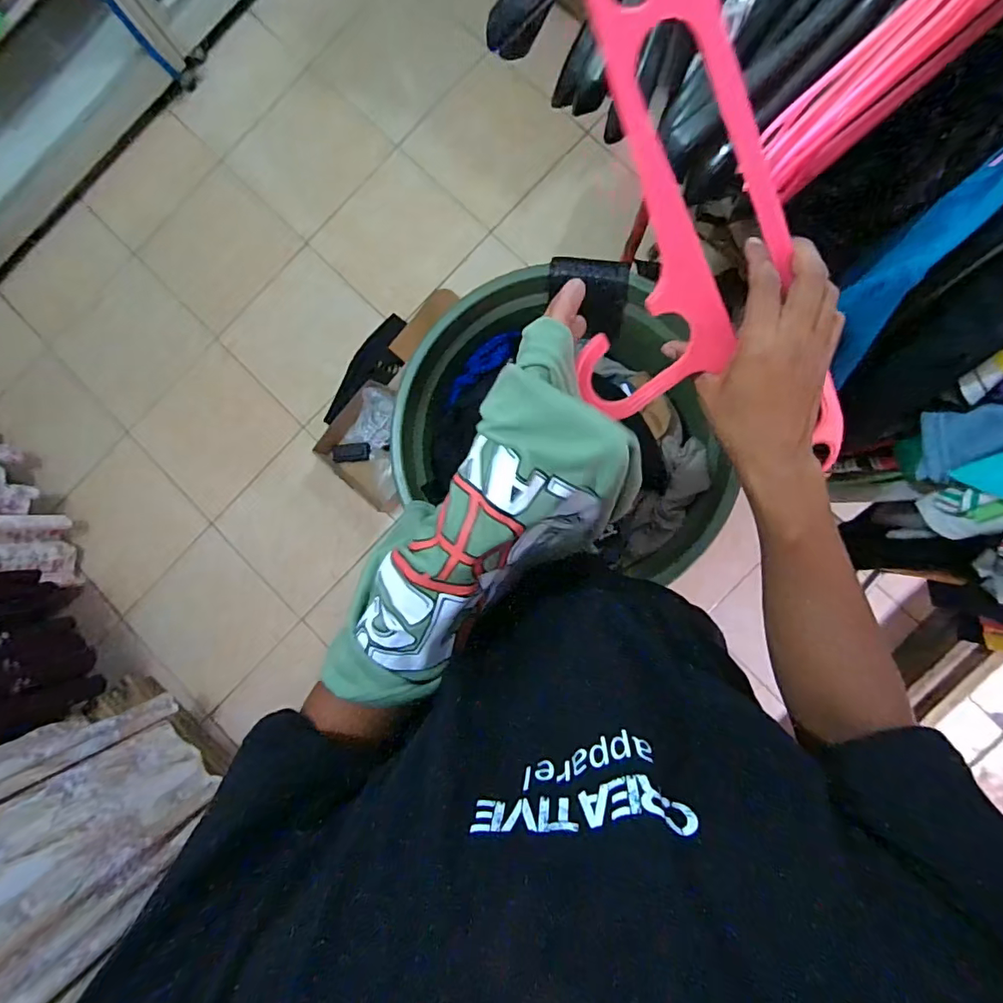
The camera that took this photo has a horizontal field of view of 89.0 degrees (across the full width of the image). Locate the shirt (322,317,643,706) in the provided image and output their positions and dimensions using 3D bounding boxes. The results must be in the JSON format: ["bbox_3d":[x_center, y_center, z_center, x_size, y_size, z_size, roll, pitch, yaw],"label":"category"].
[{"bbox_3d":[-0.013,0.031,0.359,0.111,0.093,0.280,41,112,6],"label":"shirt"}]

